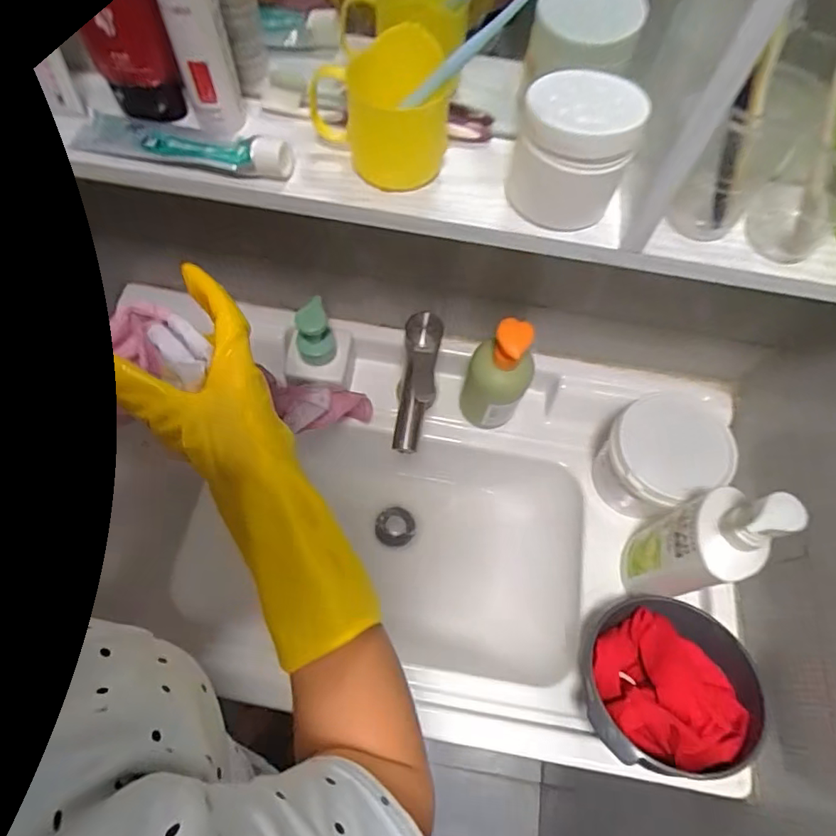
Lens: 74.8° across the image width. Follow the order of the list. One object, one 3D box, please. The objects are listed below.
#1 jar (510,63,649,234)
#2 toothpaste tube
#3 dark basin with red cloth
[{"bbox_3d":[0.106,-0.185,0.380,0.073,0.082,0.079,1,65,-3],"label":"jar"},{"bbox_3d":[-0.171,-0.202,0.400,0.163,0.023,0.035,13,65,3],"label":"toothpaste tube"},{"bbox_3d":[0.253,0.260,0.541,0.170,0.061,0.151,9,65,1],"label":"dark basin with red cloth"}]

